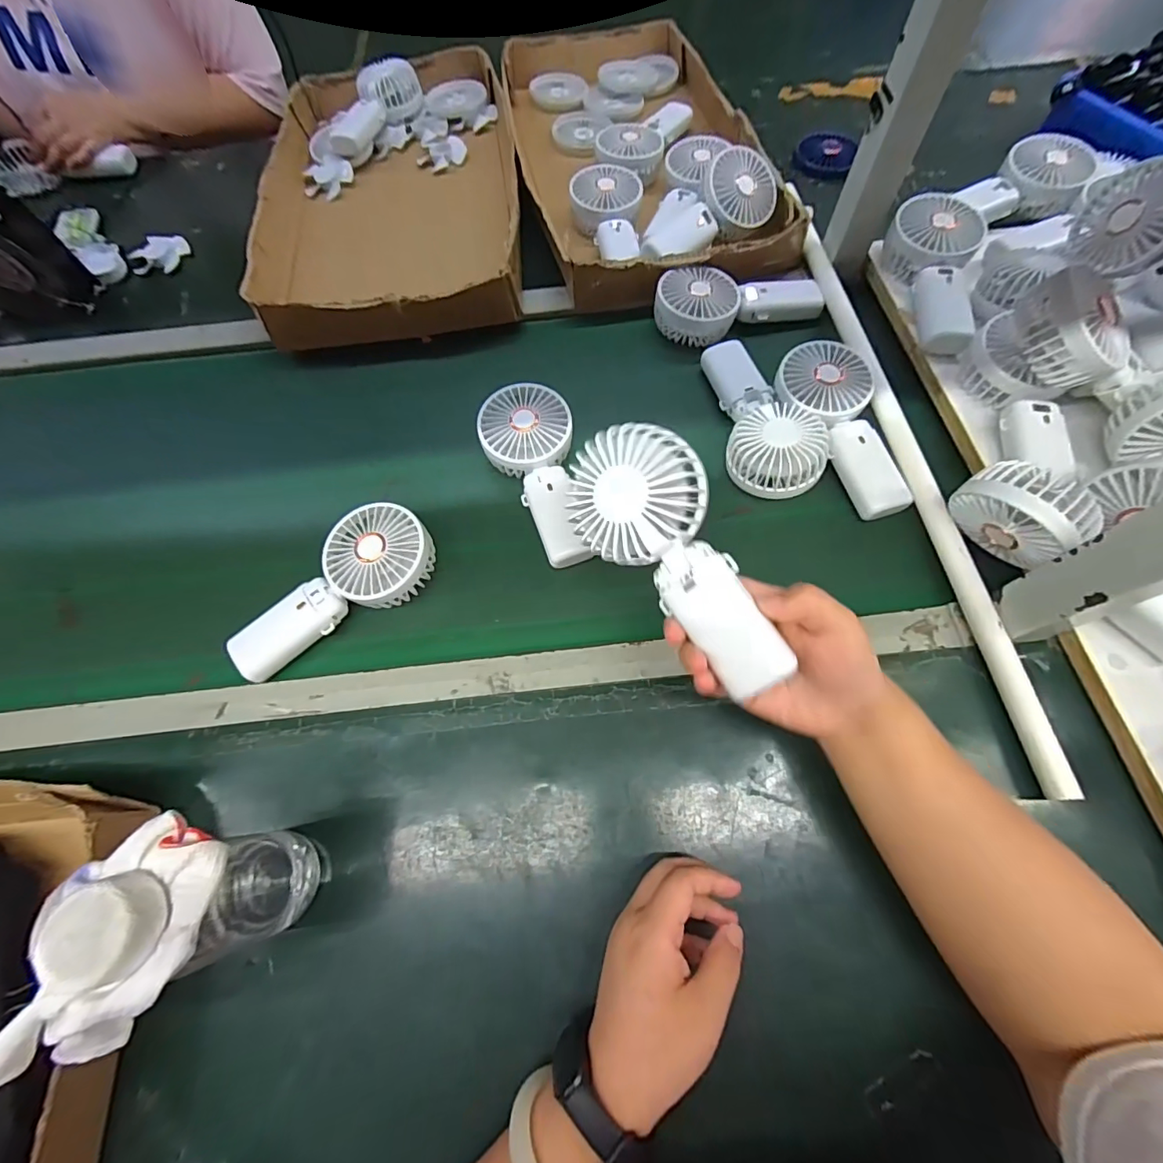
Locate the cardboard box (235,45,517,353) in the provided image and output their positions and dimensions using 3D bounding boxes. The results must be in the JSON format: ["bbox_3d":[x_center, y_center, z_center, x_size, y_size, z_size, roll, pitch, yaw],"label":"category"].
[{"bbox_3d":[-0.248,-0.511,0.649,0.317,0.061,0.519,-7,64,-1],"label":"cardboard box"}]

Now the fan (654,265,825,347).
[{"bbox_3d":[0.173,-0.304,0.547,0.184,0.039,0.071,-4,67,1],"label":"fan"}]

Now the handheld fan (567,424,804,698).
[{"bbox_3d":[0.062,-0.015,0.306,0.078,0.034,0.174,-33,86,-10],"label":"handheld fan"}]

